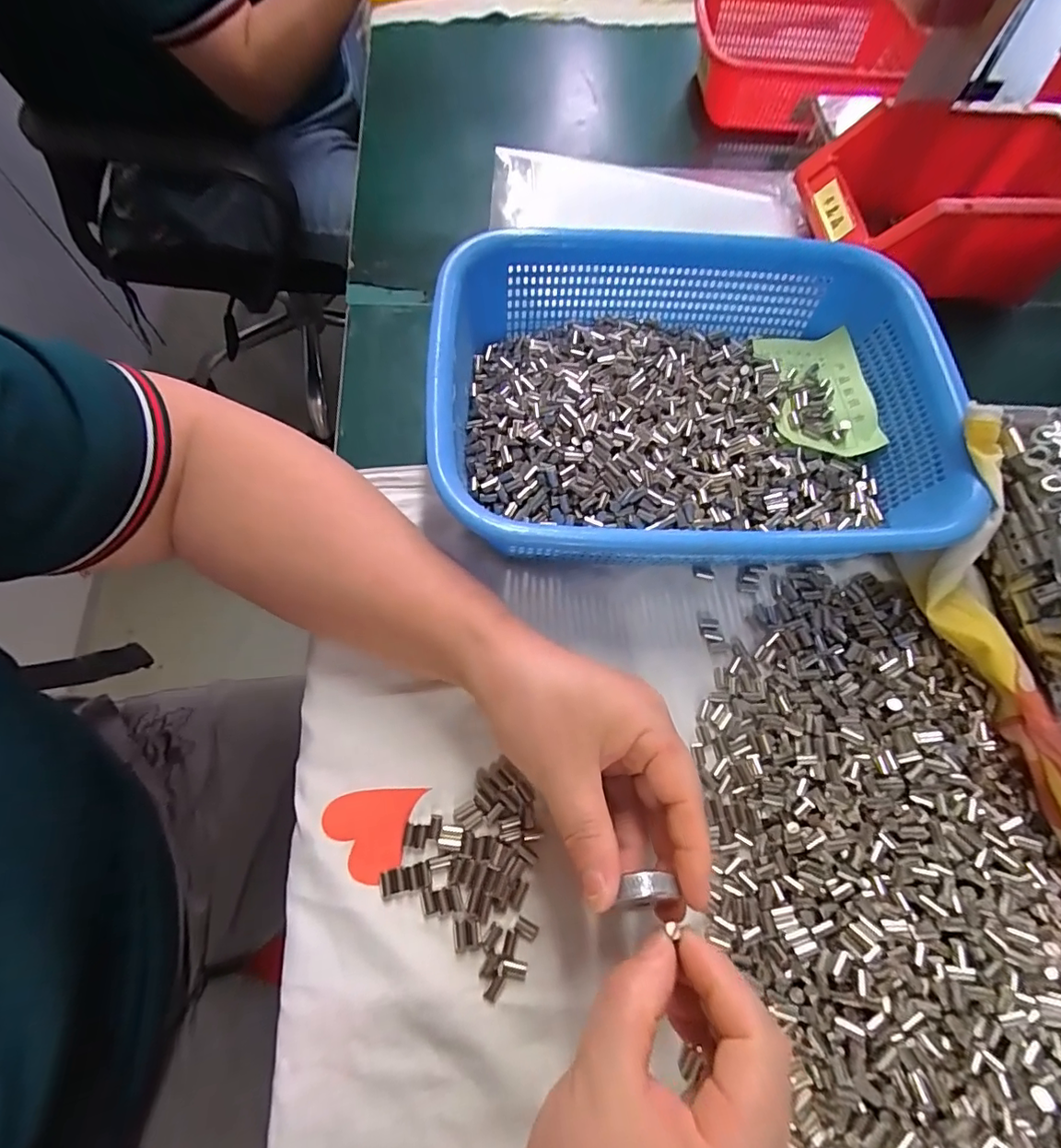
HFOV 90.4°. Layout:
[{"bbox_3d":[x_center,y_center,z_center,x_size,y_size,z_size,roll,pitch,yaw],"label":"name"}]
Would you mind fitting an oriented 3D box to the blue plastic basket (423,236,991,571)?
[{"bbox_3d":[0.090,-0.097,0.310,0.269,0.076,0.205,2,68,-2],"label":"blue plastic basket"}]

